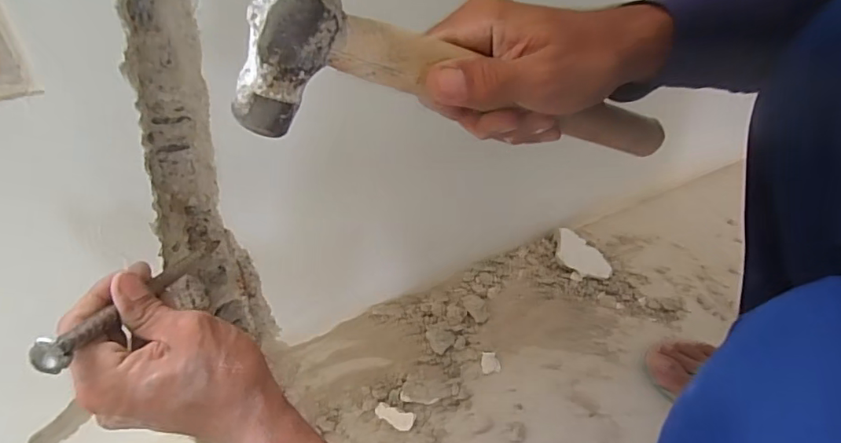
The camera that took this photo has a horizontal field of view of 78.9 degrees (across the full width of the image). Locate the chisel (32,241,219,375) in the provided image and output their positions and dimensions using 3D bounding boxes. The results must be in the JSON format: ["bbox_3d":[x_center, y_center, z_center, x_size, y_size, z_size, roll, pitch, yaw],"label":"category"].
[{"bbox_3d":[-0.191,0.045,0.364,0.016,0.019,0.213,2,13,-1],"label":"chisel"}]

